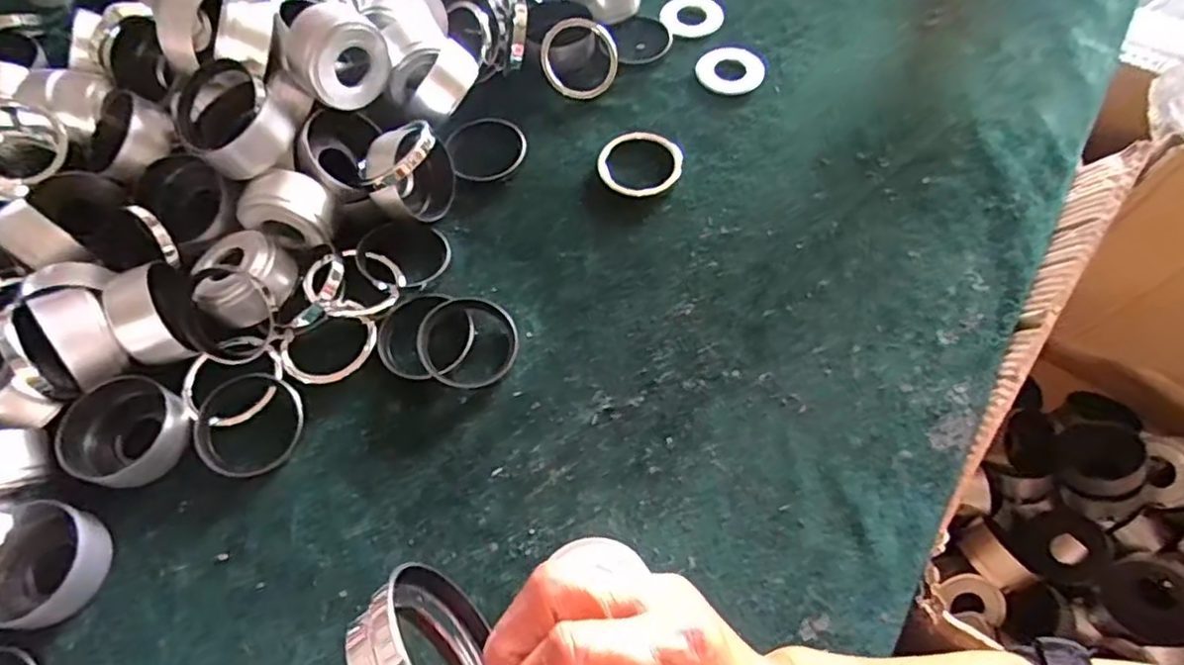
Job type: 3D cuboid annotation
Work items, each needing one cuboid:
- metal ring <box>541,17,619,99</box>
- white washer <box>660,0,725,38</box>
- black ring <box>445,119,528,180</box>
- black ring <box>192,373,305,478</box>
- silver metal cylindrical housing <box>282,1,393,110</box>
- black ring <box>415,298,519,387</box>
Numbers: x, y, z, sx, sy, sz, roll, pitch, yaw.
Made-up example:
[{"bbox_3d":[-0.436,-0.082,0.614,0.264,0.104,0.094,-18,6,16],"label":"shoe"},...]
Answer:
[{"bbox_3d":[-0.010,-0.241,0.566,0.068,0.009,0.065,-3,107,-10],"label":"metal ring"},{"bbox_3d":[0.096,-0.307,0.621,0.059,0.010,0.059,-1,63,1],"label":"white washer"},{"bbox_3d":[-0.087,-0.156,0.538,0.066,0.011,0.061,1,70,-4],"label":"black ring"},{"bbox_3d":[-0.231,0.060,0.428,0.074,0.012,0.067,11,64,7],"label":"black ring"},{"bbox_3d":[-0.191,-0.207,0.482,0.053,0.059,0.068,39,70,19],"label":"silver metal cylindrical housing"},{"bbox_3d":[-0.086,0.006,0.450,0.067,0.016,0.066,-1,63,1],"label":"black ring"}]

